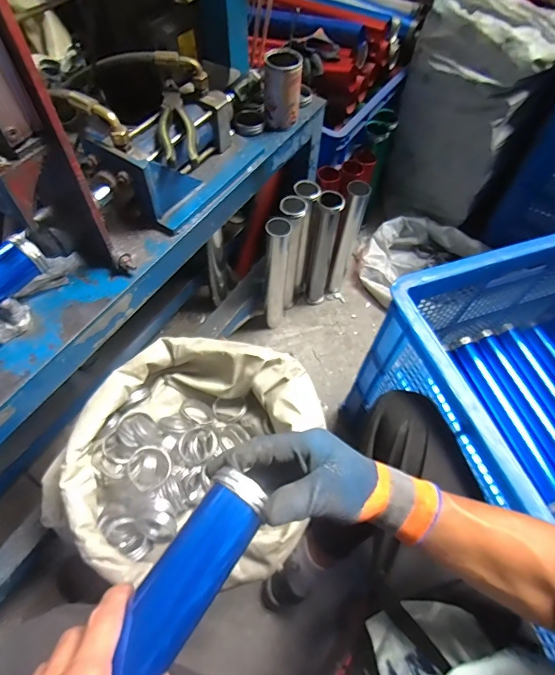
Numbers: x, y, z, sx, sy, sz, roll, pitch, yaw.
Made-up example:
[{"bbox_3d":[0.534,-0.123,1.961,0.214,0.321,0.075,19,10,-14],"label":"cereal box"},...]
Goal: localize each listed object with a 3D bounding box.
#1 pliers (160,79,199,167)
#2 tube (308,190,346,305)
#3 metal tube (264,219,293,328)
[{"bbox_3d":[-0.155,-0.329,0.620,0.046,0.017,0.195,-12,62,-9],"label":"pliers"},{"bbox_3d":[0.114,-0.216,1.075,0.065,0.355,0.057,8,61,2],"label":"tube"},{"bbox_3d":[-0.003,-0.148,1.026,0.056,0.350,0.068,6,61,0],"label":"metal tube"}]

